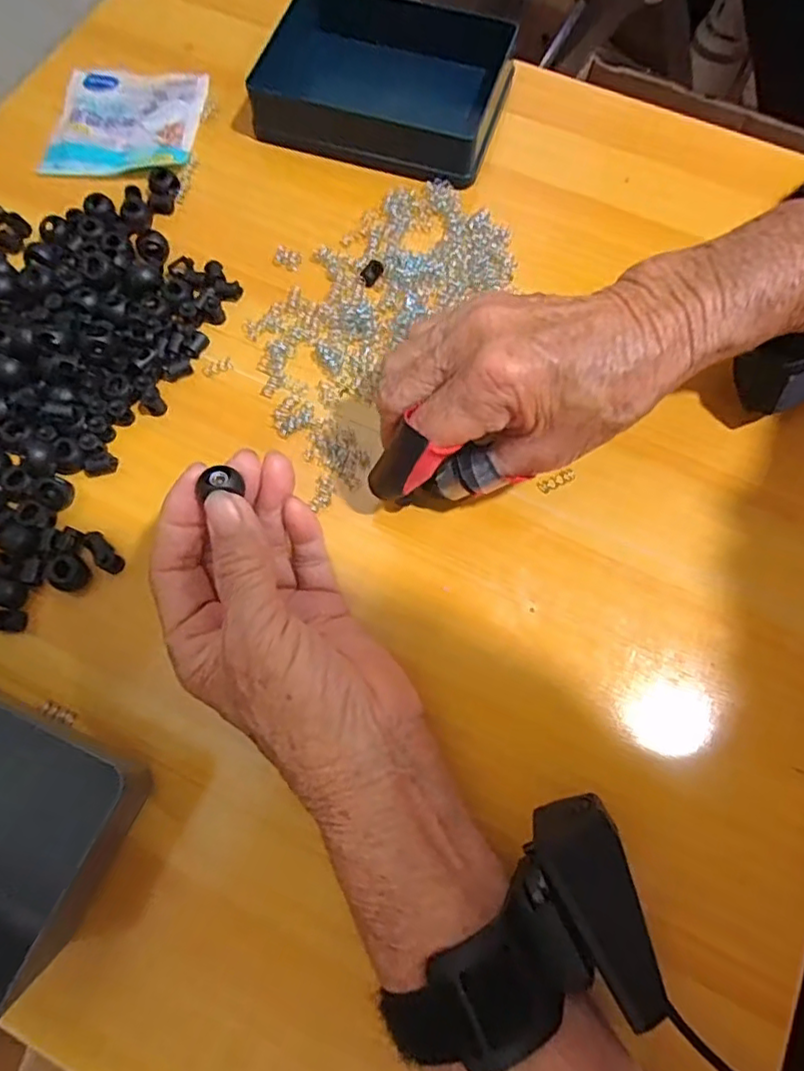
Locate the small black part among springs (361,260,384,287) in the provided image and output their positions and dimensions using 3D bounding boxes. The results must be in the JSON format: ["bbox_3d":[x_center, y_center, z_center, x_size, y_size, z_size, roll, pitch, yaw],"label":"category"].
[{"bbox_3d":[-0.018,-0.153,0.340,0.010,0.004,0.016,26,73,8],"label":"small black part among springs"}]

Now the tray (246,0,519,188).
[{"bbox_3d":[-0.015,-0.287,0.369,0.151,0.030,0.108,20,72,6],"label":"tray"}]

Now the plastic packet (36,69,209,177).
[{"bbox_3d":[-0.178,-0.268,0.380,0.092,0.005,0.091,6,71,2],"label":"plastic packet"}]

